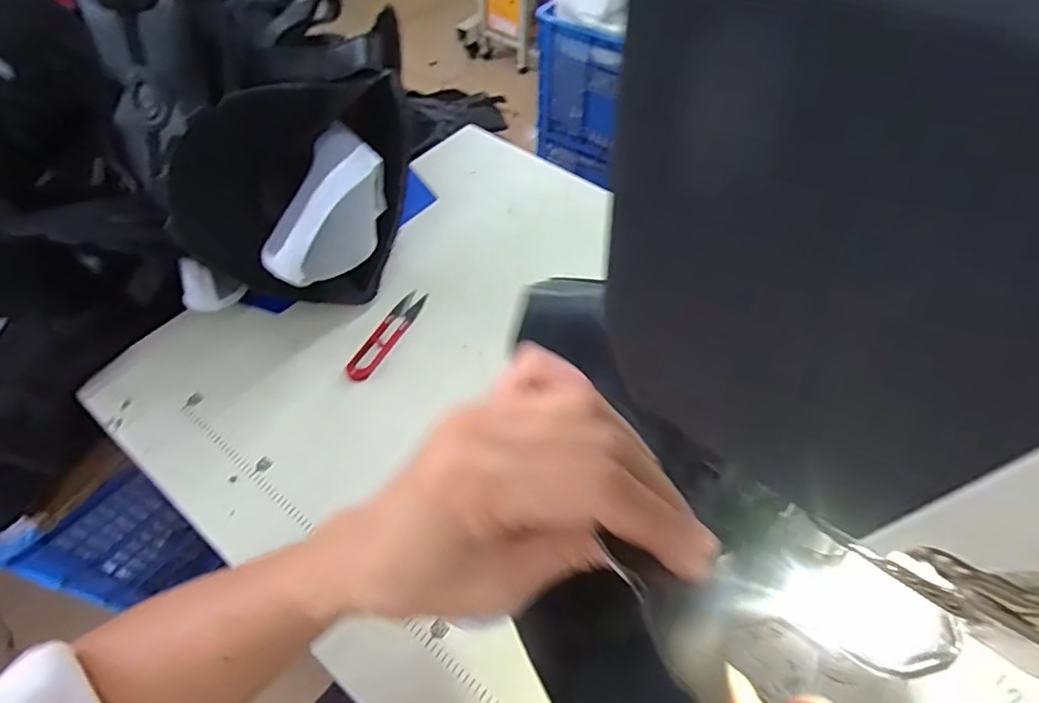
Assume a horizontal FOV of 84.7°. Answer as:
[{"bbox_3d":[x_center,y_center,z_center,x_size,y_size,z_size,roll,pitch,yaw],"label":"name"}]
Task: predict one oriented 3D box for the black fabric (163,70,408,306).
[{"bbox_3d":[-0.188,-0.138,0.524,0.120,0.198,0.206,11,55,8],"label":"black fabric"}]

